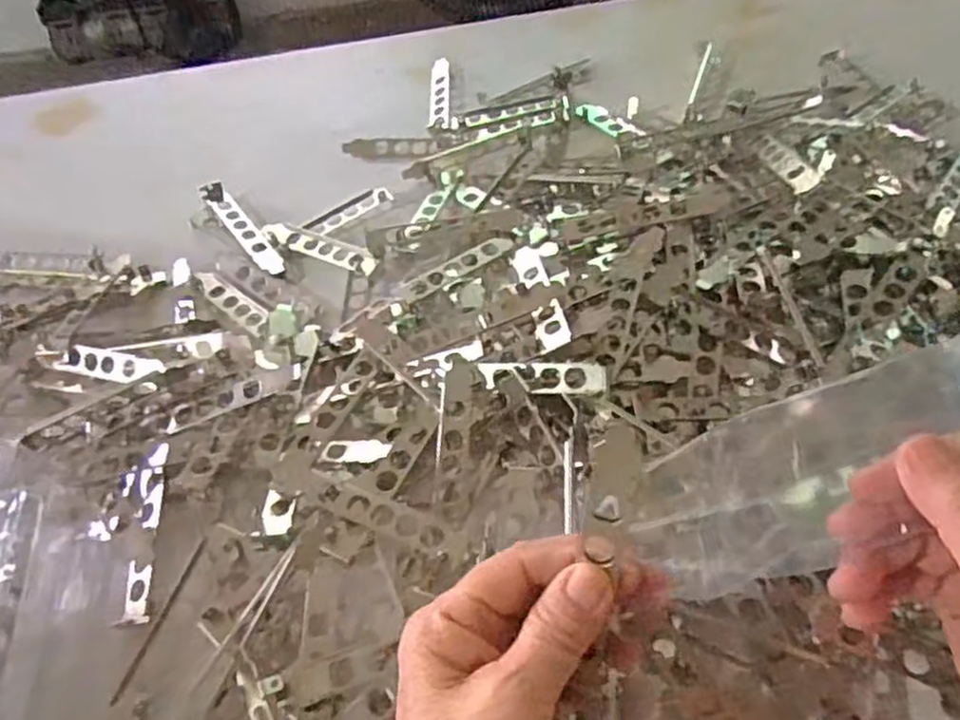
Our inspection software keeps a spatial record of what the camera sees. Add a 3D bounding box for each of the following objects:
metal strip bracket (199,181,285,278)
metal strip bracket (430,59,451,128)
[{"bbox_3d":[-0.193,-0.107,0.585,0.020,0.013,0.129,-33,57,-18],"label":"metal strip bracket"},{"bbox_3d":[-0.037,-0.250,0.677,0.019,0.005,0.103,-9,55,11],"label":"metal strip bracket"}]

